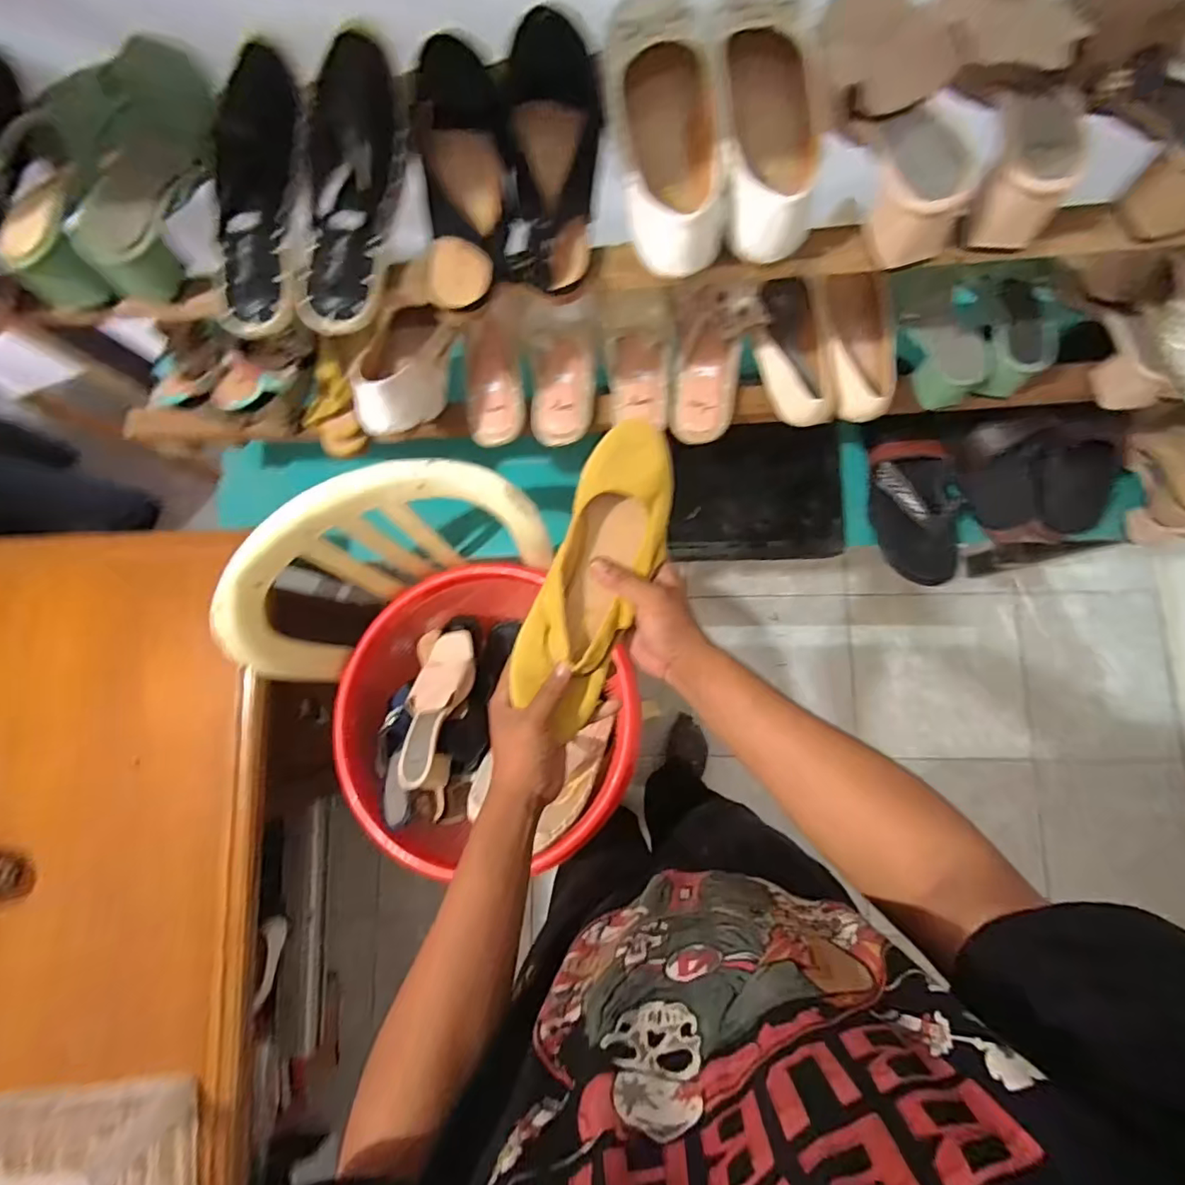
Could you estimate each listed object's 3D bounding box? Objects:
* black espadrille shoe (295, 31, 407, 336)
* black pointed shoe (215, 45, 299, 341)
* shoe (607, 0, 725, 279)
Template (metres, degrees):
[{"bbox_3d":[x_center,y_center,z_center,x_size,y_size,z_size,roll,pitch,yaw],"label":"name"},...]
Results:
[{"bbox_3d":[-0.205,-0.334,0.457,0.085,0.050,0.232,8,96,7],"label":"black espadrille shoe"},{"bbox_3d":[-0.286,-0.334,0.463,0.080,0.054,0.226,4,83,6],"label":"black pointed shoe"},{"bbox_3d":[0.057,-0.361,0.447,0.083,0.057,0.223,-5,82,5],"label":"shoe"}]

